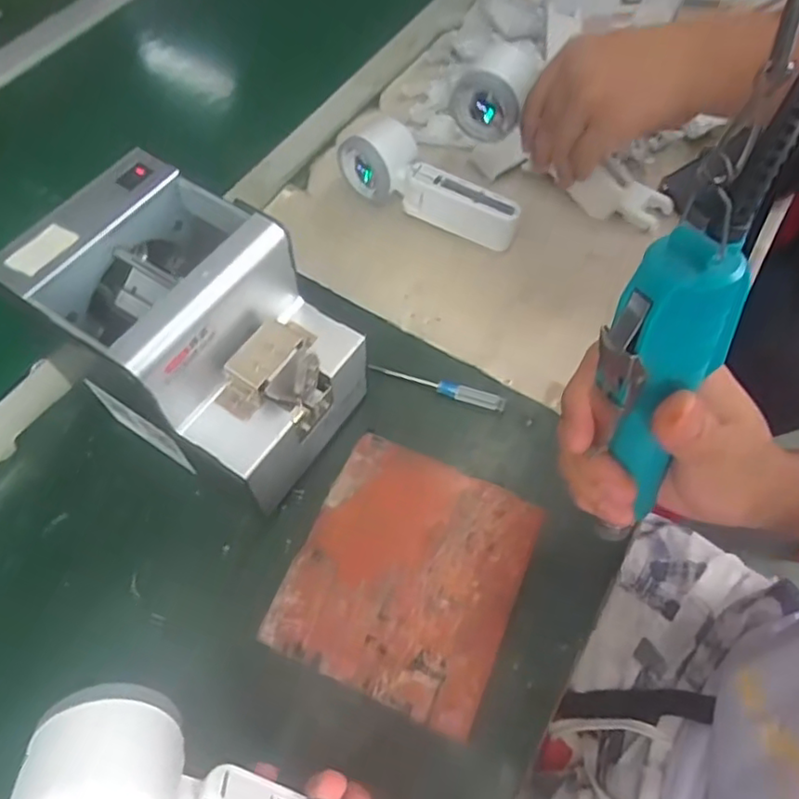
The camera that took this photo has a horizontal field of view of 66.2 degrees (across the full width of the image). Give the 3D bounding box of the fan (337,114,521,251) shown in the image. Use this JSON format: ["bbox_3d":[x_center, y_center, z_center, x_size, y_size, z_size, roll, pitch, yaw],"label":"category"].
[{"bbox_3d":[0.029,-0.195,0.543,0.171,0.046,0.051,27,65,15],"label":"fan"}]

